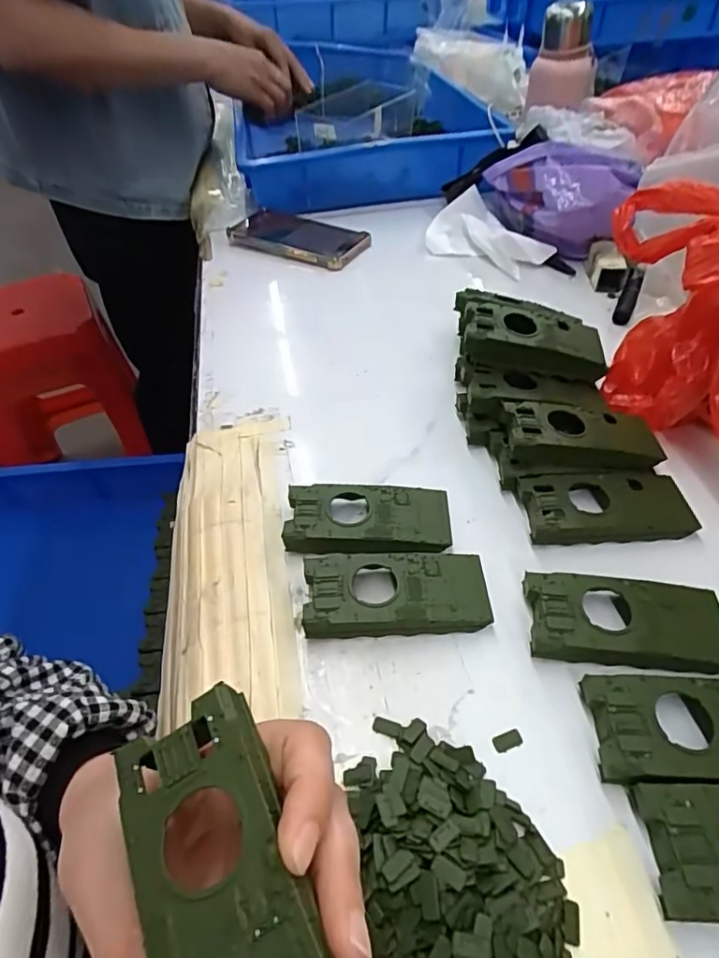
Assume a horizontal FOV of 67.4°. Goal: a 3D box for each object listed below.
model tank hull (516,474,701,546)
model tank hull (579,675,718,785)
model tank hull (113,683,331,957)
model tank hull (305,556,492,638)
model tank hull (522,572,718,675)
[{"bbox_3d":[0.159,0.018,0.350,0.102,0.020,0.047,-3,47,1],"label":"model tank hull"},{"bbox_3d":[0.163,0.120,0.254,0.105,0.020,0.047,-1,47,3],"label":"model tank hull"},{"bbox_3d":[-0.040,0.117,0.156,0.046,0.012,0.104,-20,51,-15],"label":"model tank hull"},{"bbox_3d":[0.021,0.067,0.313,0.103,0.020,0.047,-3,47,1],"label":"model tank hull"},{"bbox_3d":[0.145,0.080,0.294,0.104,0.019,0.049,2,47,6],"label":"model tank hull"}]

